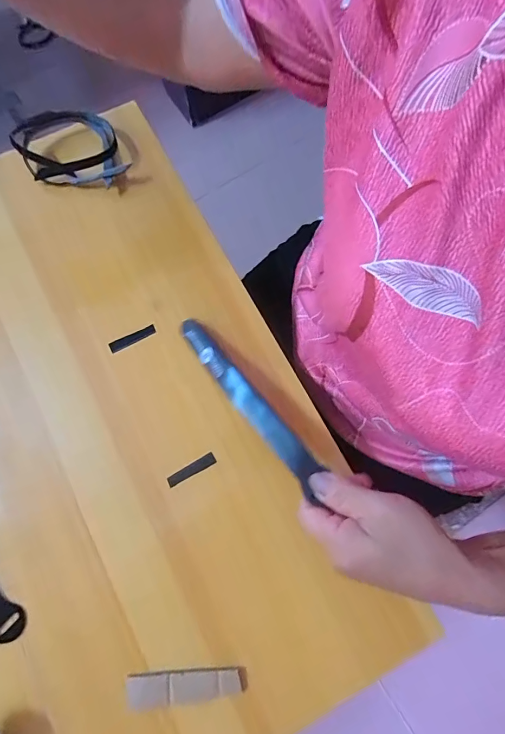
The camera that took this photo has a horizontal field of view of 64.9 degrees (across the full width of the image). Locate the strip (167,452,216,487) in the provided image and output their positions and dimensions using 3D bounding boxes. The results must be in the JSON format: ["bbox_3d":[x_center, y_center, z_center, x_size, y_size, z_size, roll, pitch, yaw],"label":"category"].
[{"bbox_3d":[-0.053,0.089,0.347,0.044,0.005,0.010,-28,78,-7],"label":"strip"}]

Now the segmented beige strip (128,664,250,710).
[{"bbox_3d":[-0.050,0.243,0.302,0.090,0.011,0.021,1,50,-7],"label":"segmented beige strip"}]

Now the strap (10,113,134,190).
[{"bbox_3d":[-0.185,-0.221,0.406,0.093,0.029,0.098,-26,78,-7],"label":"strap"}]

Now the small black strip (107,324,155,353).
[{"bbox_3d":[-0.113,-0.027,0.375,0.045,0.004,0.010,-27,83,-6],"label":"small black strip"}]

